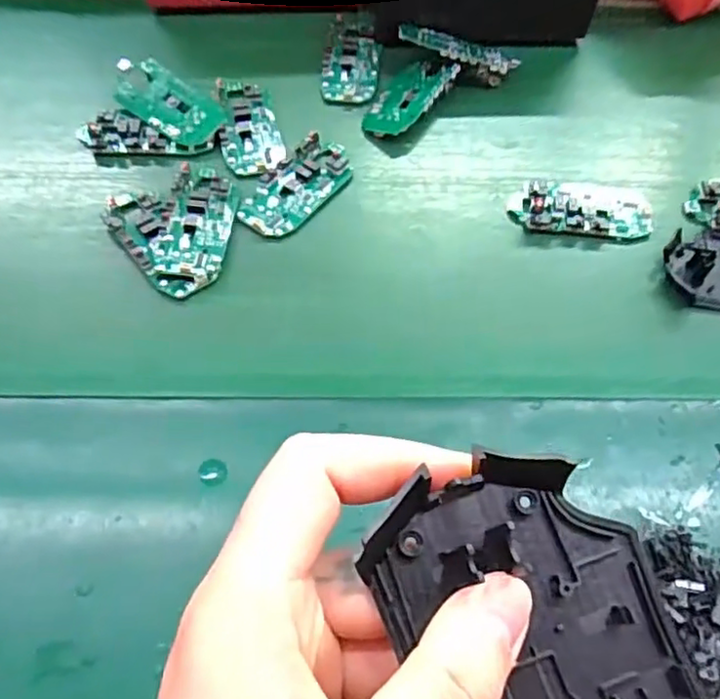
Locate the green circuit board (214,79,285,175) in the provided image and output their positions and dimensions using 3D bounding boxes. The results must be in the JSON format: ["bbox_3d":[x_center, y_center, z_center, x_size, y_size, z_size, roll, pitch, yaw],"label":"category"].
[{"bbox_3d":[-0.083,-0.169,0.482,0.046,0.011,0.092,-11,61,-8],"label":"green circuit board"}]

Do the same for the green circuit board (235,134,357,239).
[{"bbox_3d":[-0.045,-0.120,0.454,0.048,0.012,0.095,33,64,16],"label":"green circuit board"}]

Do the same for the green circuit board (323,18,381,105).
[{"bbox_3d":[-0.006,-0.238,0.525,0.045,0.009,0.092,5,60,1],"label":"green circuit board"}]

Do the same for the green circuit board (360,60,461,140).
[{"bbox_3d":[0.038,-0.196,0.502,0.046,0.013,0.088,22,64,30],"label":"green circuit board"}]

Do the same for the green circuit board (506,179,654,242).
[{"bbox_3d":[0.157,-0.100,0.455,0.098,0.010,0.048,3,60,-1],"label":"green circuit board"}]

